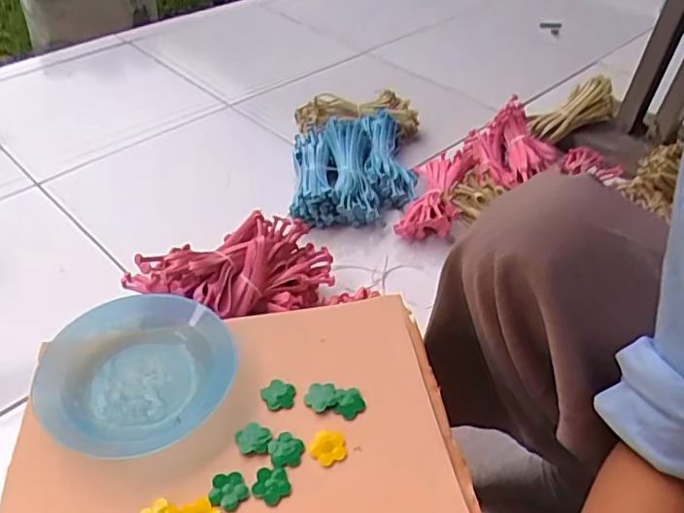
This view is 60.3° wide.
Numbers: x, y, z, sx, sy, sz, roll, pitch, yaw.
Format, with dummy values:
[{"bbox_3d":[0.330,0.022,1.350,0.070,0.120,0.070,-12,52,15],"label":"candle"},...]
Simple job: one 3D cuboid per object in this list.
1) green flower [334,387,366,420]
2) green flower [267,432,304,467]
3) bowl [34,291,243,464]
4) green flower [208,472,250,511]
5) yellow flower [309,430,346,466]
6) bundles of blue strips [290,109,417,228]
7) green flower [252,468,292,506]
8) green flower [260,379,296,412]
[{"bbox_3d":[0.006,0.102,0.413,0.020,0.004,0.024,7,43,4],"label":"green flower"},{"bbox_3d":[-0.036,0.126,0.386,0.023,0.004,0.022,2,43,-2],"label":"green flower"},{"bbox_3d":[-0.142,0.079,0.413,0.128,0.030,0.116,-12,45,-16],"label":"bowl"},{"bbox_3d":[-0.070,0.143,0.361,0.022,0.004,0.021,2,43,-2],"label":"green flower"},{"bbox_3d":[-0.009,0.126,0.389,0.023,0.004,0.023,4,43,1],"label":"yellow flower"},{"bbox_3d":[0.021,-0.160,0.991,0.202,0.062,0.252,1,43,-3],"label":"bundles of blue strips"},{"bbox_3d":[-0.043,0.141,0.364,0.023,0.004,0.022,8,43,4],"label":"green flower"},{"bbox_3d":[-0.045,0.099,0.418,0.023,0.004,0.022,2,43,-2],"label":"green flower"}]

